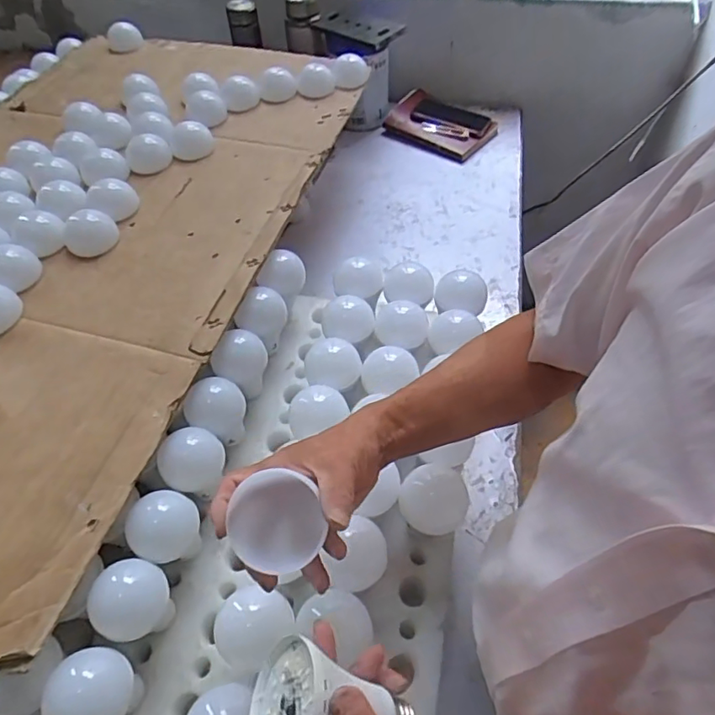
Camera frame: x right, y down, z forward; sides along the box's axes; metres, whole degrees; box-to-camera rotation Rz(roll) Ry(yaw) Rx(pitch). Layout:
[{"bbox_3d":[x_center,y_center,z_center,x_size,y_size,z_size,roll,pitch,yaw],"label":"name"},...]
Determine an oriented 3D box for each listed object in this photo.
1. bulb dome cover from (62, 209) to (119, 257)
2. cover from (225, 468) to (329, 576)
[{"bbox_3d":[-0.346,-0.162,0.708,0.064,0.038,0.051,-14,52,-9],"label":"bulb dome cover"},{"bbox_3d":[-0.053,0.108,0.370,0.059,0.037,0.062,10,54,10],"label":"cover"}]

